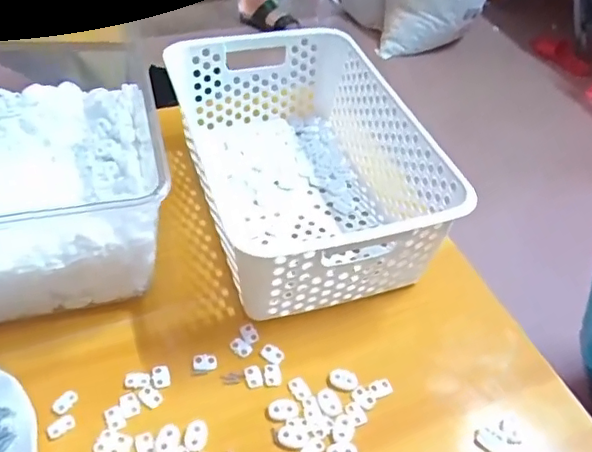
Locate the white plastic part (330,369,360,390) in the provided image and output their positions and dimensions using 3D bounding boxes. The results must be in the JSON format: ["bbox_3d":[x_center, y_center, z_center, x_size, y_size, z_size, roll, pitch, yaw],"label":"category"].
[{"bbox_3d":[0.040,0.125,0.461,0.024,0.006,0.014,9,45,1],"label":"white plastic part"}]

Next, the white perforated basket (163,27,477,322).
[{"bbox_3d":[0.002,-0.064,0.560,0.197,0.113,0.304,-12,49,-18],"label":"white perforated basket"}]

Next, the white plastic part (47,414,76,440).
[{"bbox_3d":[-0.173,0.147,0.417,0.020,0.004,0.011,-32,57,-32],"label":"white plastic part"}]

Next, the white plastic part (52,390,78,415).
[{"bbox_3d":[-0.175,0.133,0.429,0.012,0.004,0.020,24,48,15],"label":"white plastic part"}]

